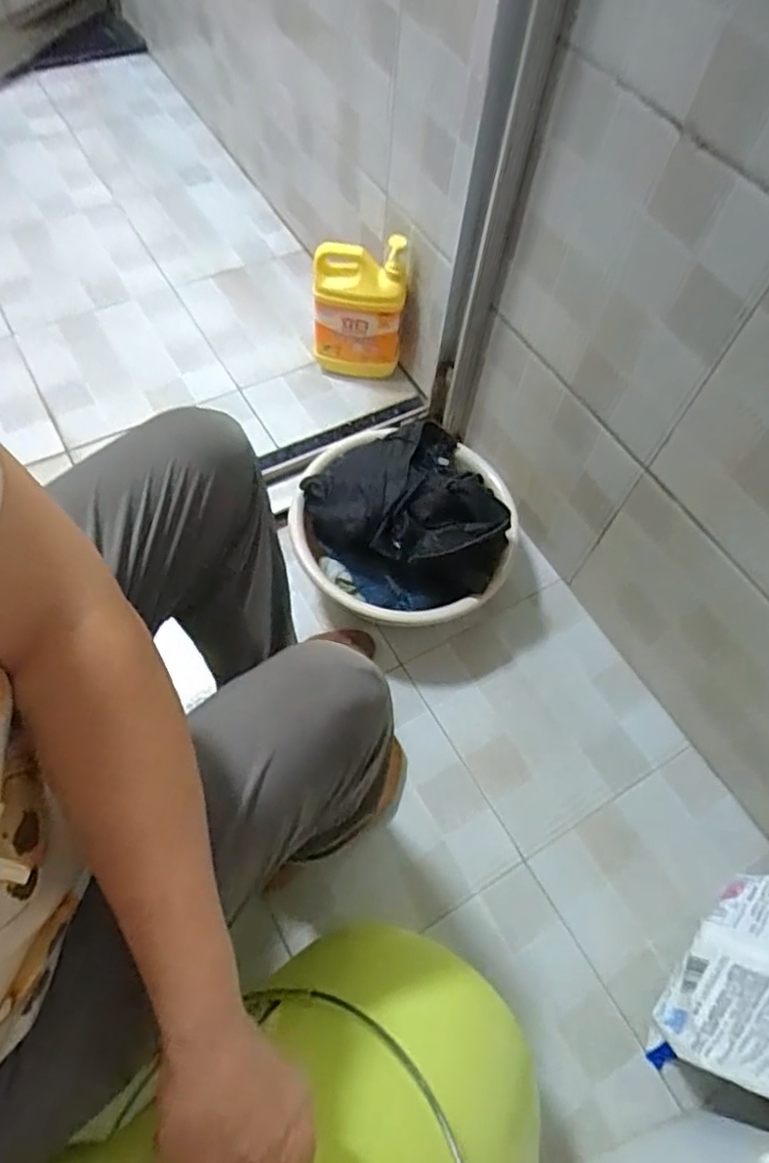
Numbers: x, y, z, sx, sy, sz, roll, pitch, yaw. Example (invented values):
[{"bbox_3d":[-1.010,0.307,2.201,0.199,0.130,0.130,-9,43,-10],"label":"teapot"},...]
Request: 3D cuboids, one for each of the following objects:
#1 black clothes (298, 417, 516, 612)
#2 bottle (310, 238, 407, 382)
[{"bbox_3d":[0.032,-0.087,0.896,0.247,0.122,0.262,-16,63,-13],"label":"black clothes"},{"bbox_3d":[-0.046,-0.439,1.073,0.144,0.233,0.089,4,60,-2],"label":"bottle"}]

